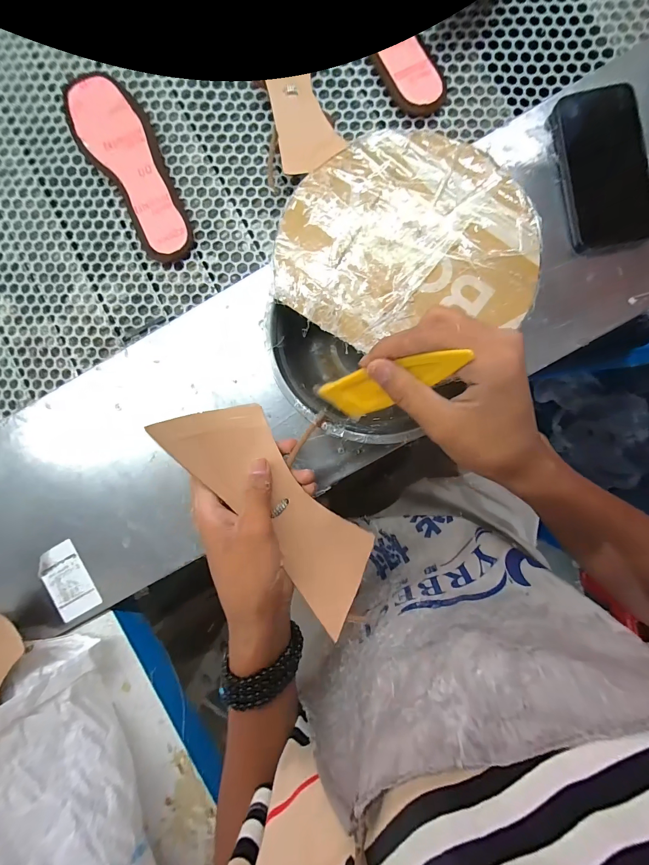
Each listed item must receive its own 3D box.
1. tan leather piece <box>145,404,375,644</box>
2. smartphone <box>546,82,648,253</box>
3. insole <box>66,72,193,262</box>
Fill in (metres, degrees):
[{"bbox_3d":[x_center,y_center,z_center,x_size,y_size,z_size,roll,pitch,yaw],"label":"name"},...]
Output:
[{"bbox_3d":[-0.036,0.060,0.271,0.205,0.017,0.076,51,53,-6],"label":"tan leather piece"},{"bbox_3d":[0.283,-0.269,0.333,0.081,0.012,0.154,-10,87,3],"label":"smartphone"},{"bbox_3d":[-0.231,-0.324,0.393,0.074,0.015,0.256,-31,87,2],"label":"insole"}]

